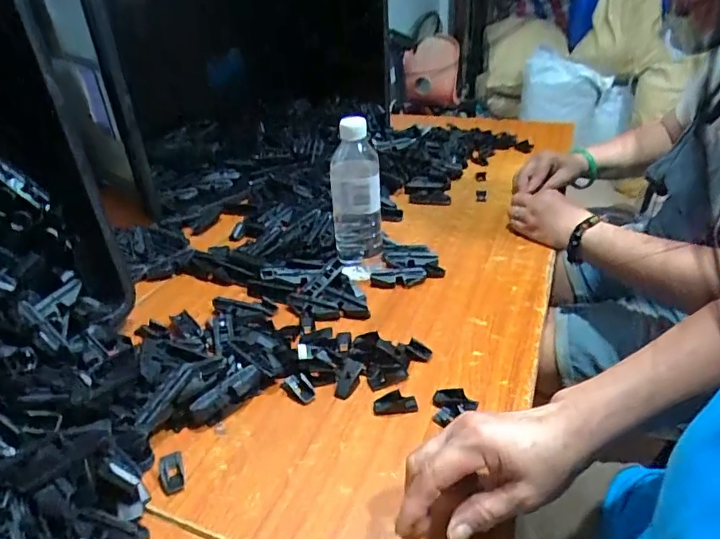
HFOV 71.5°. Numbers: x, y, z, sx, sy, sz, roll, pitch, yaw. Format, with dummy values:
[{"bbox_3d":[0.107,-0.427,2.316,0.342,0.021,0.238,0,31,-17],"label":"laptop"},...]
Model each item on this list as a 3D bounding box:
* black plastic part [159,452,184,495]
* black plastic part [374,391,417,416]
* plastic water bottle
[{"bbox_3d":[-0.161,0.173,0.427,0.019,0.004,0.040,-14,33,-17],"label":"black plastic part"},{"bbox_3d":[0.034,0.131,0.488,0.041,0.008,0.022,-5,32,-3],"label":"black plastic part"},{"bbox_3d":[-0.003,-0.092,0.645,0.066,0.186,0.063,-4,31,-2],"label":"plastic water bottle"}]

